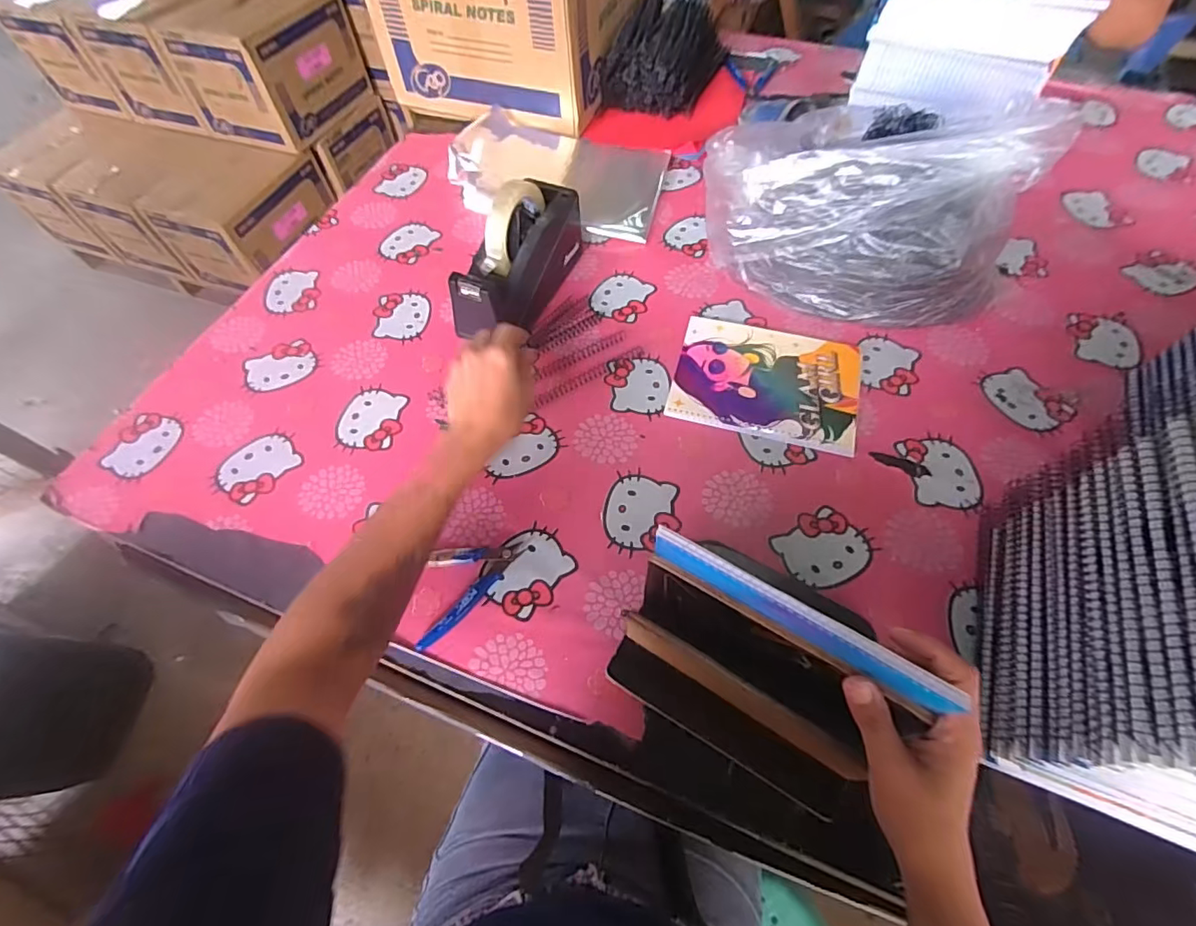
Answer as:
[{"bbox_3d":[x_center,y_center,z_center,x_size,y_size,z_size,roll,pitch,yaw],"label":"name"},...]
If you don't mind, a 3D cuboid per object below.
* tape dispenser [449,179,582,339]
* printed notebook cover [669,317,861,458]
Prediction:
[{"bbox_3d":[-0.092,-0.239,0.626,0.071,0.125,0.207,22,62,15],"label":"tape dispenser"},{"bbox_3d":[0.186,-0.091,0.593,0.194,0.011,0.146,13,60,11],"label":"printed notebook cover"}]

